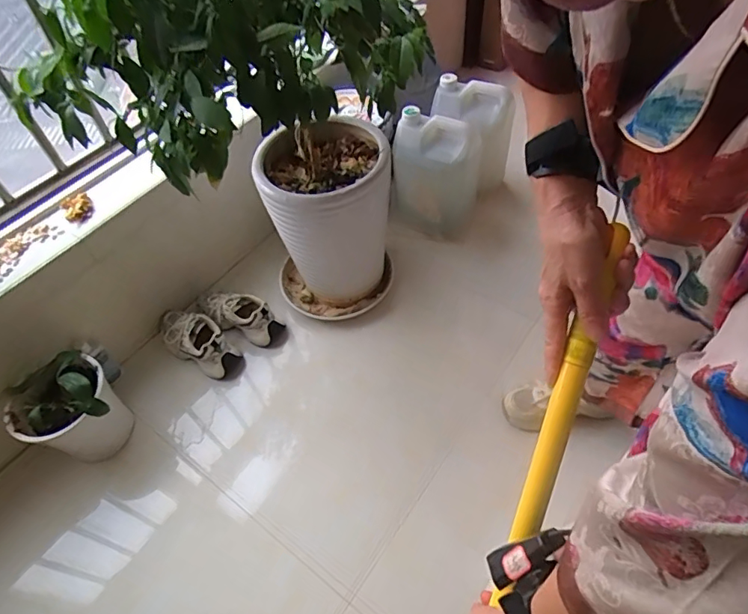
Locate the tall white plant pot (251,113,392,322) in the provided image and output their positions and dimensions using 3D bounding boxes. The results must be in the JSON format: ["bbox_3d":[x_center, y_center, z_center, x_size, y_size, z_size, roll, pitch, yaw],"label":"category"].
[{"bbox_3d":[-0.114,-0.209,1.252,0.289,0.448,0.263,-2,52,3],"label":"tall white plant pot"}]

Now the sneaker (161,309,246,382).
[{"bbox_3d":[-0.455,0.082,1.281,0.272,0.103,0.118,27,59,23],"label":"sneaker"}]

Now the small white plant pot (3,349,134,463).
[{"bbox_3d":[-0.667,0.232,1.102,0.176,0.261,0.190,-2,52,3],"label":"small white plant pot"}]

